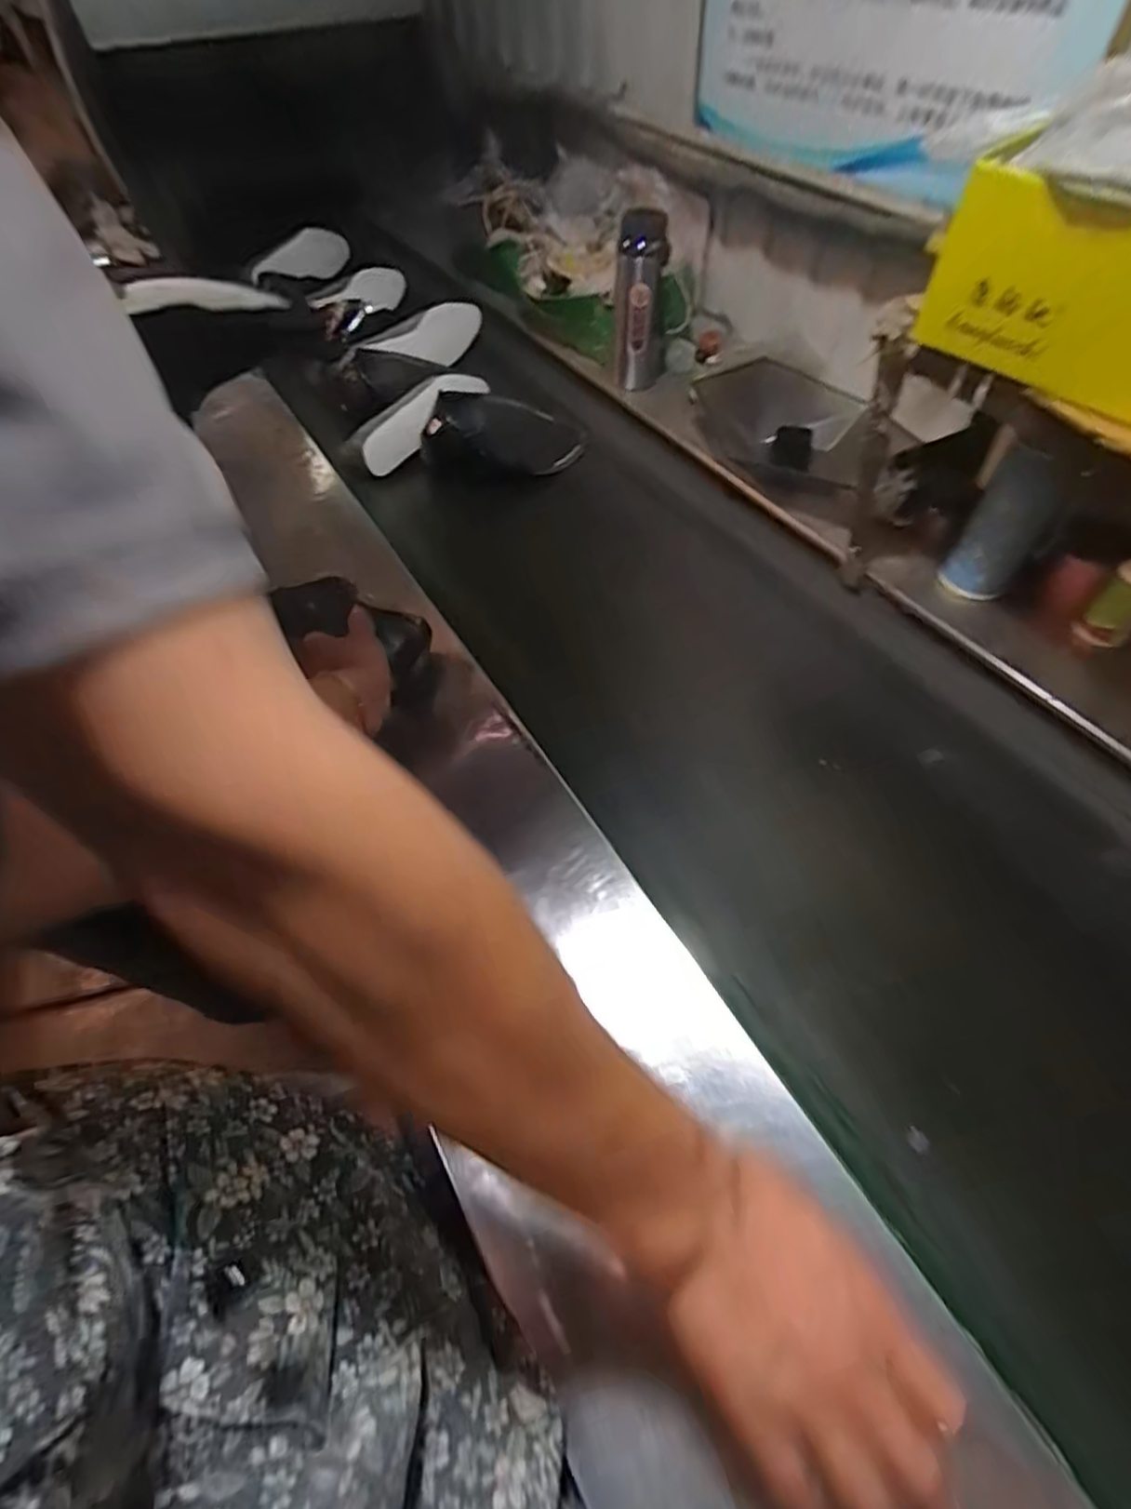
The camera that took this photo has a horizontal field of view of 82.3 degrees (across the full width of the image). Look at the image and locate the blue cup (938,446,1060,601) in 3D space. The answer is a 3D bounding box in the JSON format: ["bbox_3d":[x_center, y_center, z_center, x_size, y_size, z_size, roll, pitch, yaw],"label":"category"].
[{"bbox_3d":[0.478,-0.245,0.706,0.078,0.173,0.081,-2,53,2],"label":"blue cup"}]

